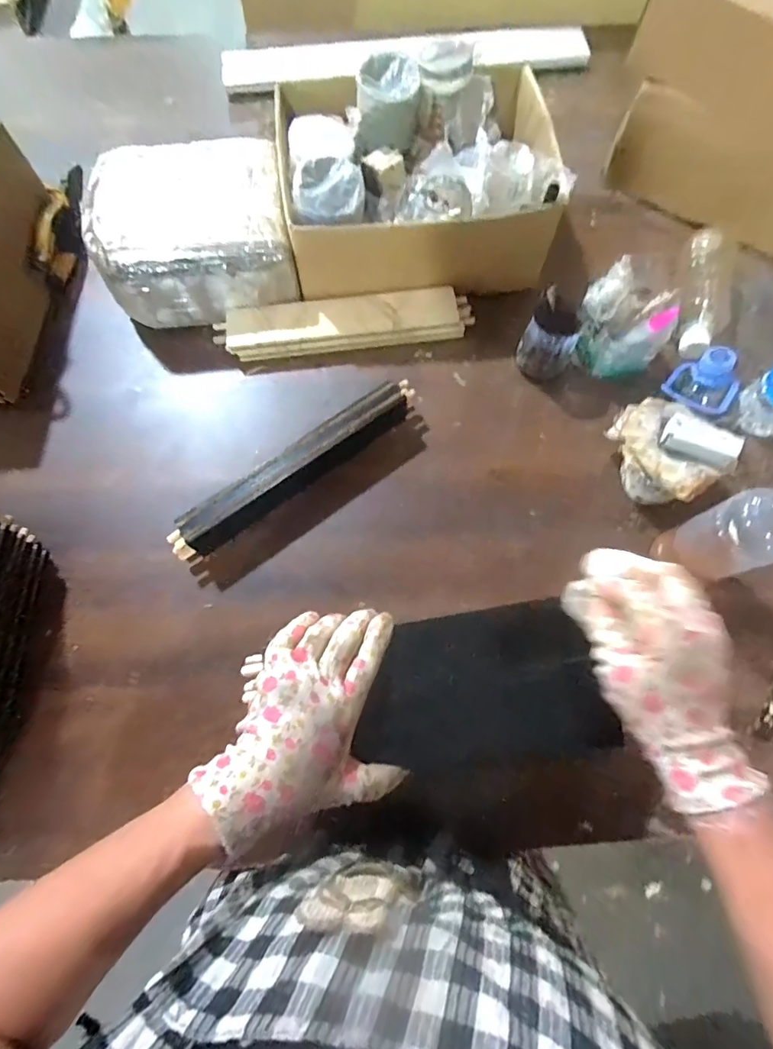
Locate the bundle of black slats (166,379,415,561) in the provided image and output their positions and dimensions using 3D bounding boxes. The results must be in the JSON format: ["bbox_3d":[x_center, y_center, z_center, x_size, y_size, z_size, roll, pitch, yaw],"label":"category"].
[{"bbox_3d":[-0.097,-0.063,0.530,0.310,0.055,0.041,-37,75,-11],"label":"bundle of black slats"}]

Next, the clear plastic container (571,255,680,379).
[{"bbox_3d":[0.274,-0.234,0.552,0.104,0.118,0.087,35,75,12],"label":"clear plastic container"}]

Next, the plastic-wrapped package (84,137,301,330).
[{"bbox_3d":[-0.235,-0.357,0.596,0.225,0.108,0.187,-10,72,-3],"label":"plastic-wrapped package"}]

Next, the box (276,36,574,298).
[{"bbox_3d":[0.036,-0.430,0.595,0.321,0.160,0.252,-3,71,0],"label":"box"}]

